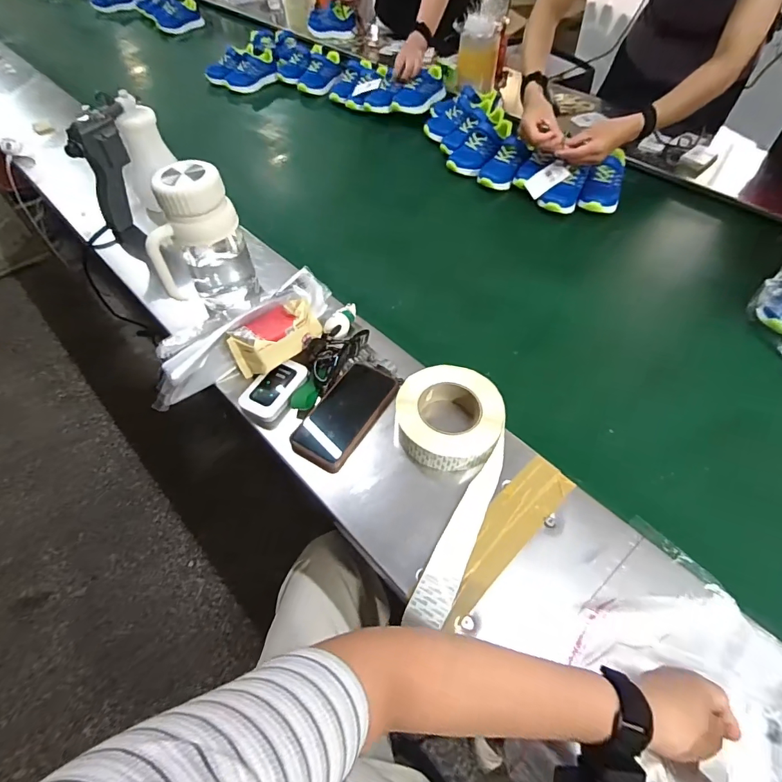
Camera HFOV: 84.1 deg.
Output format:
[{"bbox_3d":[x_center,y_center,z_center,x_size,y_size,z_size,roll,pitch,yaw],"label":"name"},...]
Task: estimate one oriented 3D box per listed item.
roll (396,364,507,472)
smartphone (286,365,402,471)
[{"bbox_3d":[0.075,0.034,0.569,0.132,0.048,0.135,-1,55,1],"label":"roll"},{"bbox_3d":[-0.062,0.028,0.592,0.083,0.011,0.166,24,59,18],"label":"smartphone"}]

